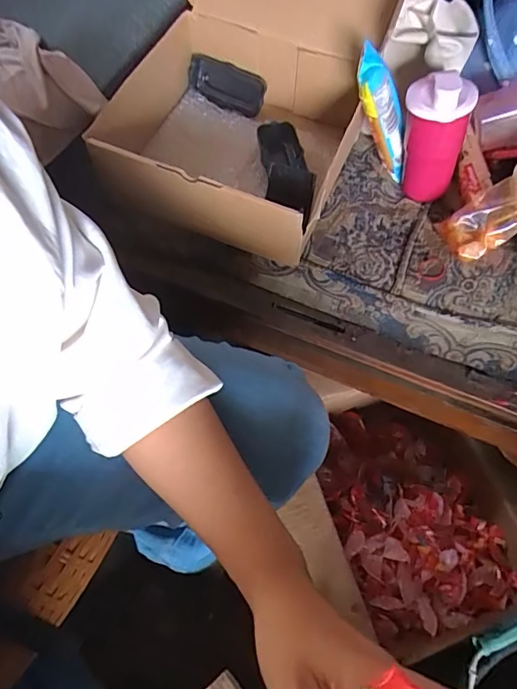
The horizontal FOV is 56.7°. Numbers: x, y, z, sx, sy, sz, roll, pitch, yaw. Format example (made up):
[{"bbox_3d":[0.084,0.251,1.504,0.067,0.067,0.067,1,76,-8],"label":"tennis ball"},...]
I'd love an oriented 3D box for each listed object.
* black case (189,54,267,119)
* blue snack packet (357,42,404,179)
[{"bbox_3d":[-0.045,-0.363,0.670,0.115,0.051,0.026,26,45,11],"label":"black case"},{"bbox_3d":[0.156,-0.273,0.588,0.040,0.185,0.035,-17,61,19],"label":"blue snack packet"}]

